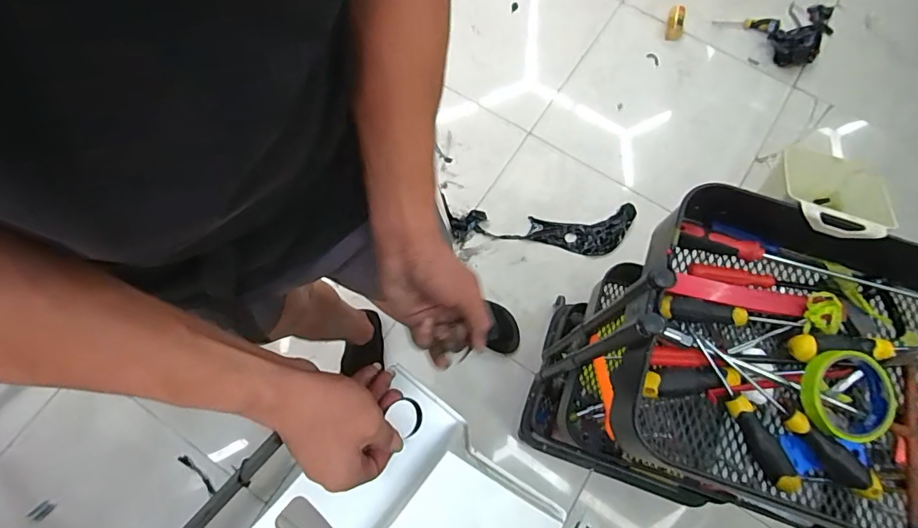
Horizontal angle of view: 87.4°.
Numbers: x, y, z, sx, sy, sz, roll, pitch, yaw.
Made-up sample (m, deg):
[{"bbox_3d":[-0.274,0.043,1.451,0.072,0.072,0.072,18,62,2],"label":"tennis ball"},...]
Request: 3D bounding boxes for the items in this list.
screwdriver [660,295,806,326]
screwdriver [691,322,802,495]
[{"bbox_3d":[0.305,0.059,0.548,0.151,0.022,0.020,7,71,2],"label":"screwdriver"},{"bbox_3d":[0.299,0.152,0.510,0.022,0.033,0.178,-24,73,-9],"label":"screwdriver"}]

